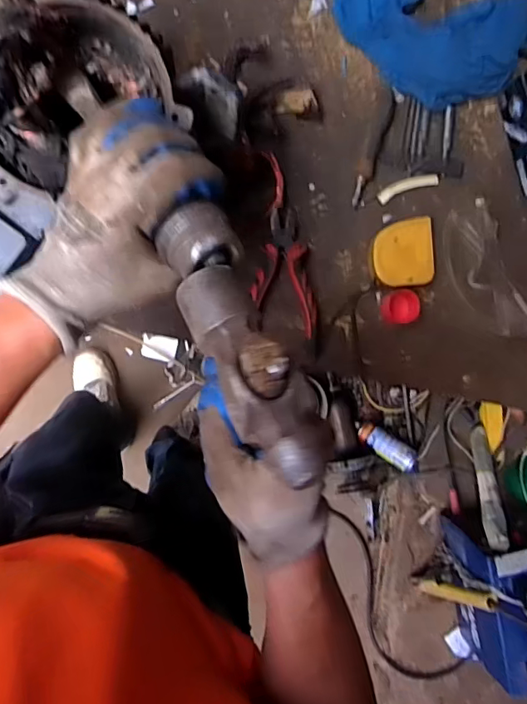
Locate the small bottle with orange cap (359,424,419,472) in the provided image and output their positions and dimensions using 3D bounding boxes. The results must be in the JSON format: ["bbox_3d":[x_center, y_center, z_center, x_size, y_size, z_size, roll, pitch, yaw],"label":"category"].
[{"bbox_3d":[0.303,0.230,1.240,0.152,0.064,0.059,36,88,30],"label":"small bottle with orange cap"}]

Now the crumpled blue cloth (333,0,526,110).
[{"bbox_3d":[0.196,-0.347,0.541,0.252,0.036,0.145,25,90,-7],"label":"crumpled blue cloth"}]

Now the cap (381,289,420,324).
[{"bbox_3d":[0.148,-0.049,0.556,0.035,0.030,0.036,0,93,-7],"label":"cap"}]

